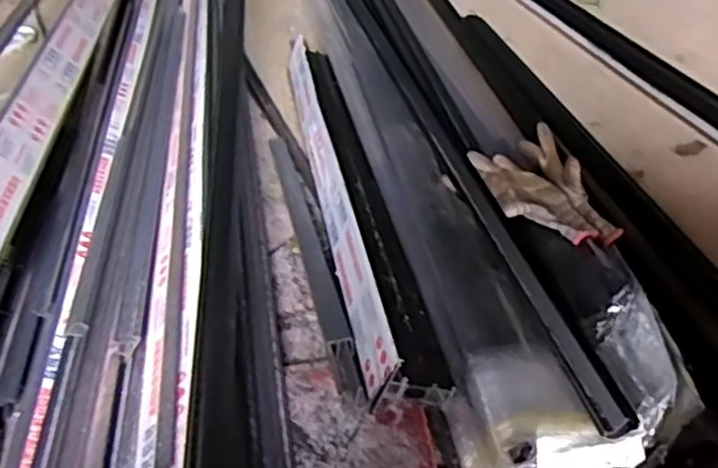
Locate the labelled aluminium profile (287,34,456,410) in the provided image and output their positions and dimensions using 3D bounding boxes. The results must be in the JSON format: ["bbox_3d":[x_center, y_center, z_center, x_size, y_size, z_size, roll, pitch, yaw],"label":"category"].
[{"bbox_3d":[-0.022,-0.080,0.951,0.094,0.045,0.744,-10,38,-6],"label":"labelled aluminium profile"}]

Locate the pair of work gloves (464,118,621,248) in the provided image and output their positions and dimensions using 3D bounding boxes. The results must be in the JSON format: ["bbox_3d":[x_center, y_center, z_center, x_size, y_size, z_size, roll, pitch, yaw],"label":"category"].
[{"bbox_3d":[0.219,-0.042,0.902,0.143,0.075,0.208,-17,39,-14],"label":"pair of work gloves"}]

